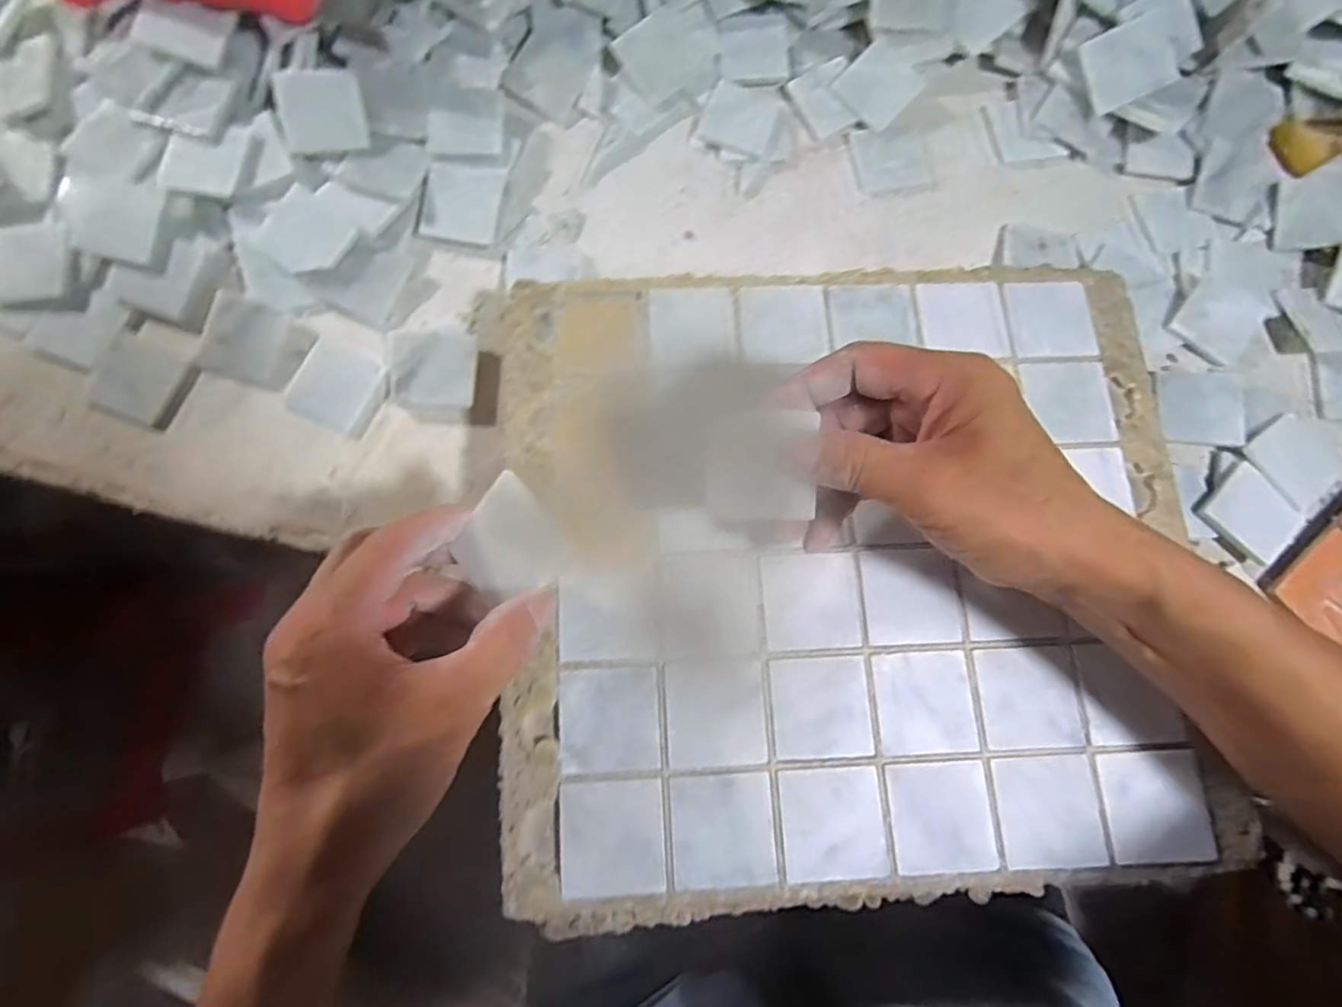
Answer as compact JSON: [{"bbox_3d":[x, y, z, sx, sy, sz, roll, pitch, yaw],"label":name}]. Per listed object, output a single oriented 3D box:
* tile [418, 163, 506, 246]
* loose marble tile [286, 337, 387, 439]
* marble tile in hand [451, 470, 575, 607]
[{"bbox_3d":[-0.137,-0.197,0.390,0.047,0.004,0.051,10,90,-7],"label":"tile"},{"bbox_3d":[-0.206,-0.072,0.369,0.051,0.005,0.050,27,79,3],"label":"loose marble tile"},{"bbox_3d":[-0.069,0.020,0.258,0.049,0.006,0.047,46,107,14],"label":"marble tile in hand"}]

